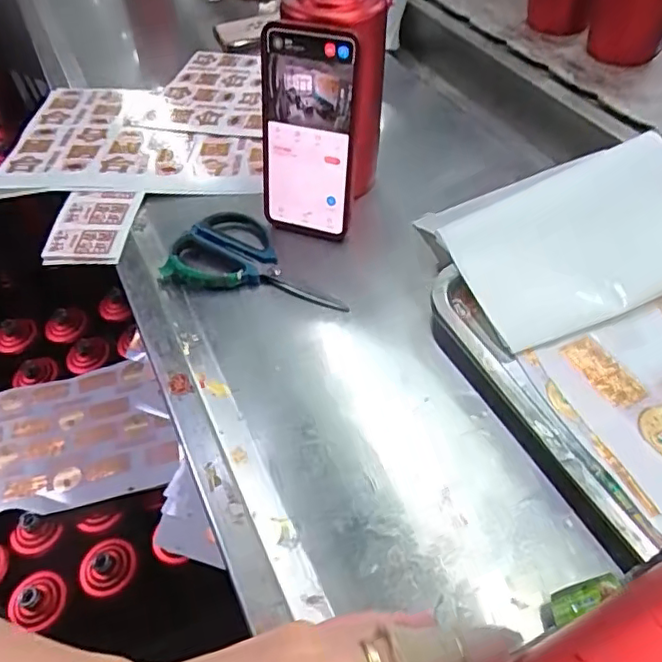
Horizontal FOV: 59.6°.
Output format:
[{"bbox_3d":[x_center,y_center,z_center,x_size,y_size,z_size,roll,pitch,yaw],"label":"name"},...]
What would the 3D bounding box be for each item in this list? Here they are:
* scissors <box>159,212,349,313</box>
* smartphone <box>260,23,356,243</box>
[{"bbox_3d":[-0.059,-0.064,0.497,0.160,0.014,0.084,10,53,14],"label":"scissors"},{"bbox_3d":[-0.021,-0.157,0.478,0.081,0.165,0.012,16,36,15],"label":"smartphone"}]

